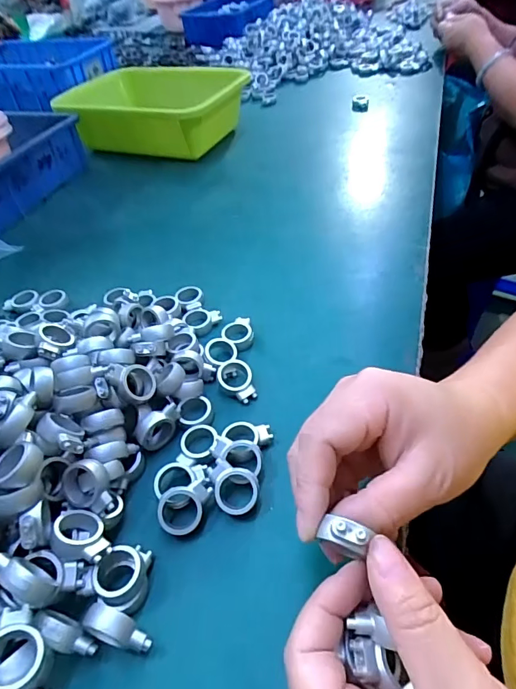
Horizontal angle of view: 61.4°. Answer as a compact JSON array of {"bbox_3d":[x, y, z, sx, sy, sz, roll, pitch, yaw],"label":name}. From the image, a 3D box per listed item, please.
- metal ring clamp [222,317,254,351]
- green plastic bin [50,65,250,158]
[{"bbox_3d":[-0.017,-0.009,0.364,0.026,0.008,0.036,-13,44,-6],"label":"metal ring clamp"},{"bbox_3d":[-0.151,-0.353,0.673,0.272,0.089,0.185,11,47,18],"label":"green plastic bin"}]

